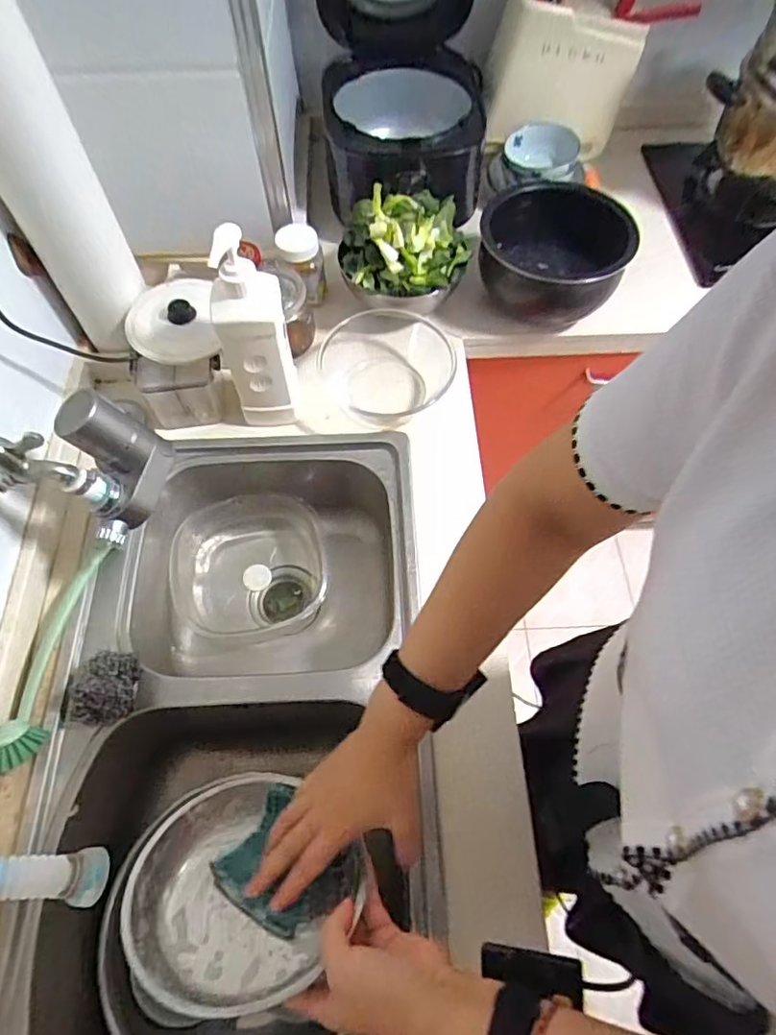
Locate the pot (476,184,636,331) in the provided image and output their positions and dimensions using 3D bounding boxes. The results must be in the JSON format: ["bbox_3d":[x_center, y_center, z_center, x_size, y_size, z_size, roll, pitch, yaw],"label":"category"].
[{"bbox_3d":[0.255,-0.410,0.901,0.214,0.136,0.231,0,61,1],"label":"pot"}]

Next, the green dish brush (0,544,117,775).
[{"bbox_3d":[-0.383,0.152,0.662,0.051,0.054,0.265,4,62,3],"label":"green dish brush"}]

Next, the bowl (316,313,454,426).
[{"bbox_3d":[-0.001,-0.230,0.847,0.186,0.062,0.181,0,61,1],"label":"bowl"}]

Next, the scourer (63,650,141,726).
[{"bbox_3d":[-0.312,0.184,0.634,0.067,0.042,0.075,-7,62,-3],"label":"scourer"}]

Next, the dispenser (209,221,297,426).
[{"bbox_3d":[-0.165,-0.220,0.721,0.081,0.283,0.055,-9,62,-4],"label":"dispenser"}]

